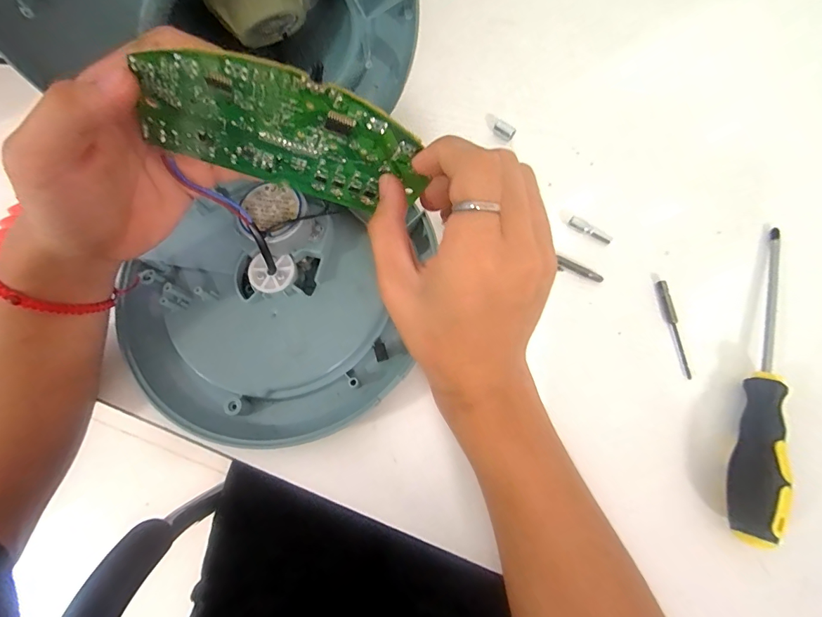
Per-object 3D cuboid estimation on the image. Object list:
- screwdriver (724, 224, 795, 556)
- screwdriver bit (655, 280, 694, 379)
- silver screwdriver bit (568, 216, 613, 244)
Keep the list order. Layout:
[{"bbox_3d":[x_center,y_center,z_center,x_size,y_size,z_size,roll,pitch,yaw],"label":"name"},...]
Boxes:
[{"bbox_3d":[0.244,0.043,0.276,0.024,0.026,0.218,22,75,7],"label":"screwdriver"},{"bbox_3d":[0.195,0.014,0.300,0.008,0.004,0.072,-9,73,-2],"label":"screwdriver bit"},{"bbox_3d":[0.142,-0.061,0.323,0.035,0.007,0.008,32,76,10],"label":"silver screwdriver bit"}]

